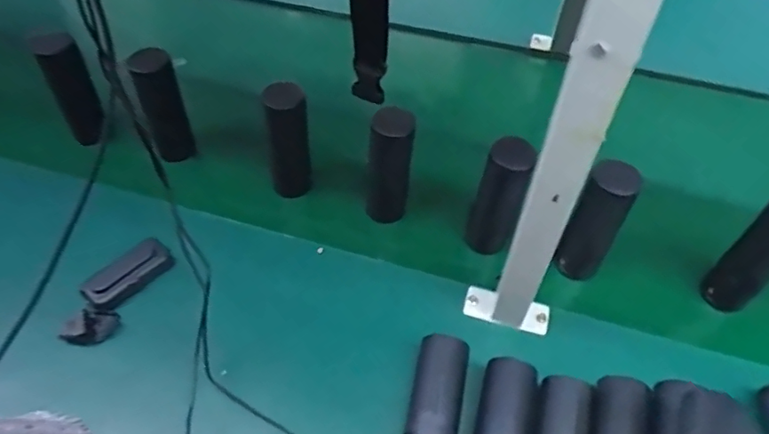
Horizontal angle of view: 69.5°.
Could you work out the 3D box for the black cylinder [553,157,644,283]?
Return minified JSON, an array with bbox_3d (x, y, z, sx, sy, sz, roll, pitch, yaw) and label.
[{"bbox_3d":[0.252,0.010,0.663,0.053,0.172,0.052,28,58,20],"label":"black cylinder"}]

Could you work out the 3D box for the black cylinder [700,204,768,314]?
[{"bbox_3d":[0.422,0.047,0.630,0.047,0.167,0.054,-36,61,-23],"label":"black cylinder"}]

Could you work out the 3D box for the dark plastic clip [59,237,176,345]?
[{"bbox_3d":[-0.327,0.088,0.679,0.053,0.029,0.150,24,57,17],"label":"dark plastic clip"}]

